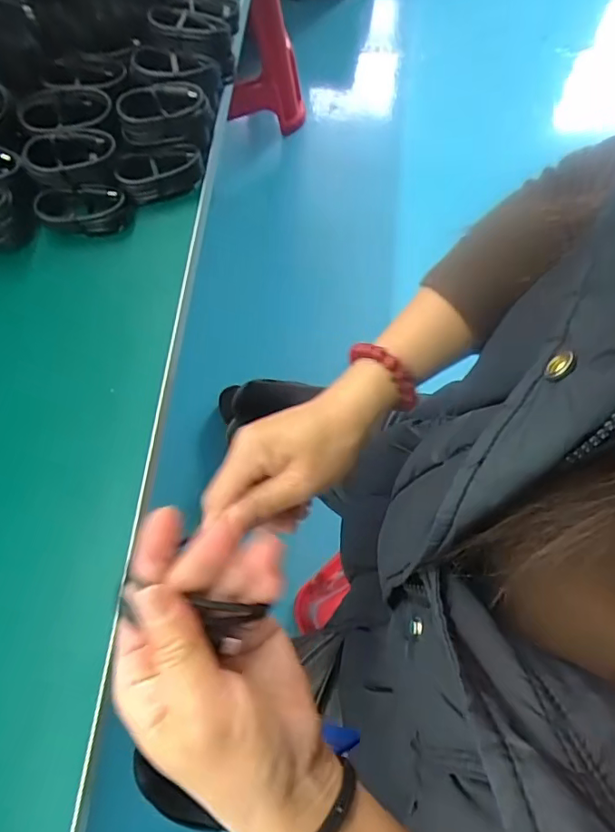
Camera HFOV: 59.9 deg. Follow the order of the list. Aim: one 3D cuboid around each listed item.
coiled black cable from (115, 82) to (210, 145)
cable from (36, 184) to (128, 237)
[{"bbox_3d":[-0.116,-0.247,0.433,0.070,0.031,0.033,-15,71,-3],"label":"coiled black cable"},{"bbox_3d":[-0.181,-0.167,0.432,0.068,0.028,0.033,-12,71,-1],"label":"cable"}]

